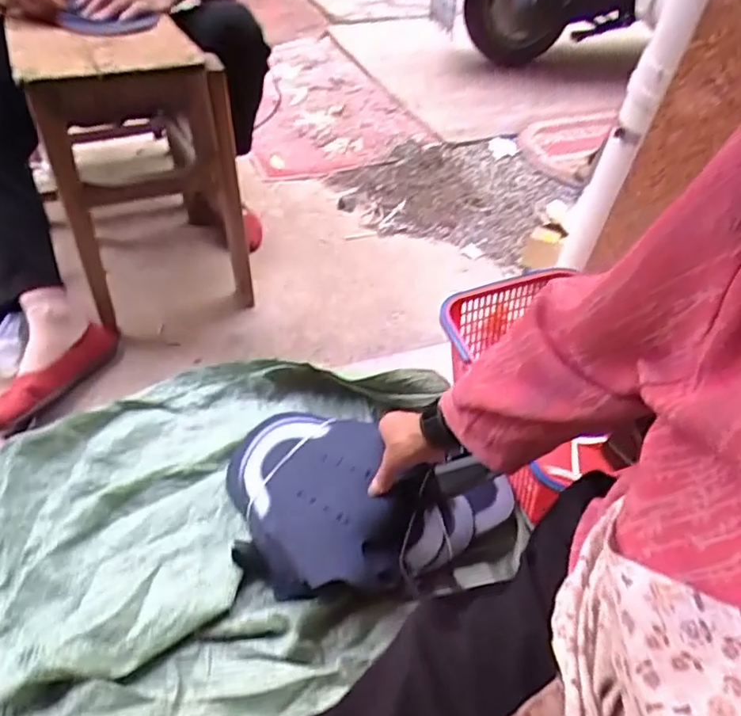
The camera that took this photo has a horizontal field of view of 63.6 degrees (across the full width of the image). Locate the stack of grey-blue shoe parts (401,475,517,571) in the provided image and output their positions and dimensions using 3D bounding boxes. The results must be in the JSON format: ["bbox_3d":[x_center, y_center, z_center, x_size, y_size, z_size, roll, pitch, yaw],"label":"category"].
[{"bbox_3d":[0.104,0.203,0.745,0.171,0.034,0.068,-35,83,-28],"label":"stack of grey-blue shoe parts"}]

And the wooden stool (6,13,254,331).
[{"bbox_3d":[-0.354,-0.293,0.950,0.258,0.394,0.266,-16,54,-18],"label":"wooden stool"}]

